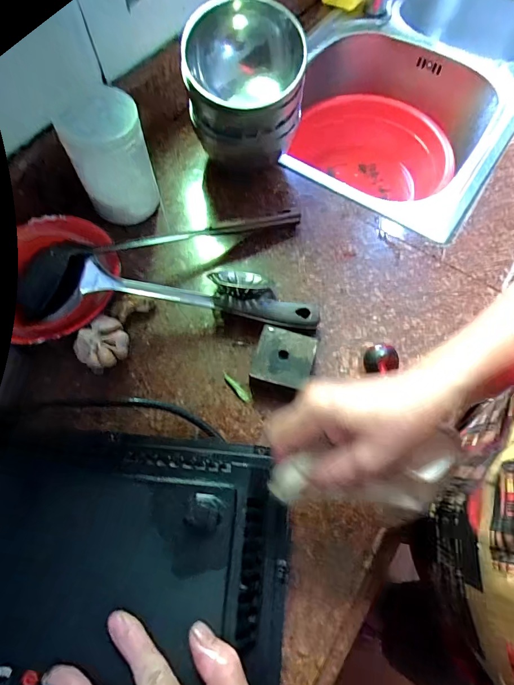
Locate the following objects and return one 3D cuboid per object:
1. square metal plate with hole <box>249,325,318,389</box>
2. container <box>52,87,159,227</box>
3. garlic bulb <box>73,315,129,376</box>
[{"bbox_3d":[0.027,0.019,0.398,0.057,0.031,0.058,16,66,5],"label":"square metal plate with hole"},{"bbox_3d":[-0.161,-0.200,0.434,0.079,0.135,0.065,-17,68,-9],"label":"container"},{"bbox_3d":[-0.154,0.004,0.393,0.041,0.040,0.052,32,69,12],"label":"garlic bulb"}]

